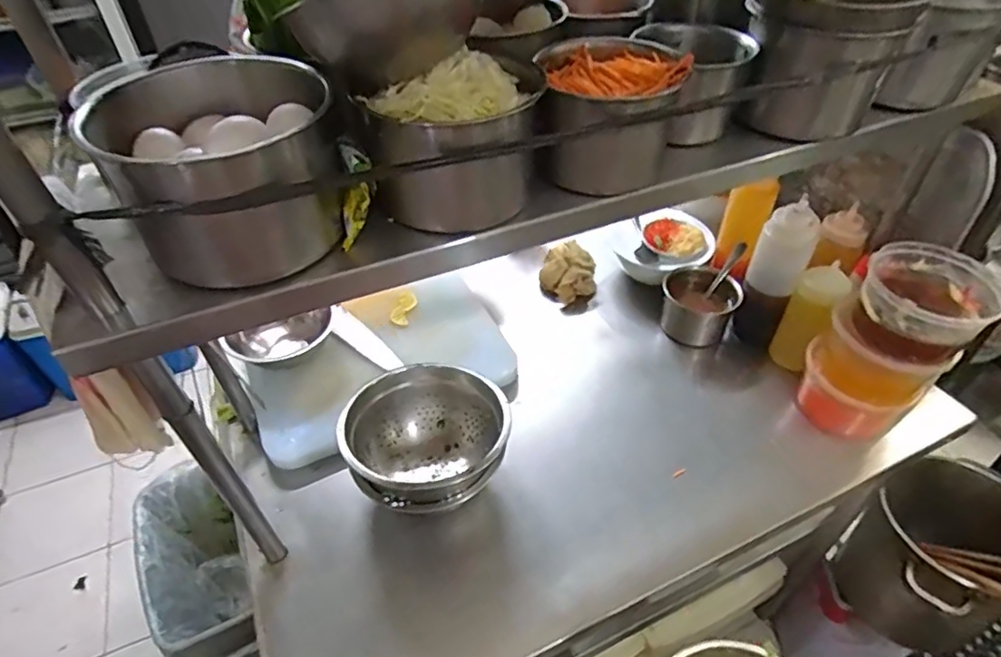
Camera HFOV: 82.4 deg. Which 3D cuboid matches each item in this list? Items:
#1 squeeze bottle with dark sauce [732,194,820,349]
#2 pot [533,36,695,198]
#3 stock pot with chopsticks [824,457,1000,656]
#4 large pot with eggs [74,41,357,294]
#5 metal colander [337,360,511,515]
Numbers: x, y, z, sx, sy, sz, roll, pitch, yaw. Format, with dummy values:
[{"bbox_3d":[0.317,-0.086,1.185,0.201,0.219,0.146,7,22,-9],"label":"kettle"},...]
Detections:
[{"bbox_3d":[0.424,-0.075,0.895,0.076,0.230,0.068,24,49,25],"label":"squeeze bottle with dark sauce"},{"bbox_3d":[0.095,-0.180,0.514,0.128,0.104,0.149,-5,43,-3],"label":"pot"},{"bbox_3d":[0.785,0.412,1.035,0.250,0.289,0.280,-4,43,-2],"label":"stock pot with chopsticks"},{"bbox_3d":[-0.206,-0.123,0.441,0.153,0.113,0.173,-29,50,-26],"label":"large pot with eggs"},{"bbox_3d":[-0.095,0.155,0.754,0.193,0.128,0.202,-1,43,1],"label":"metal colander"}]

